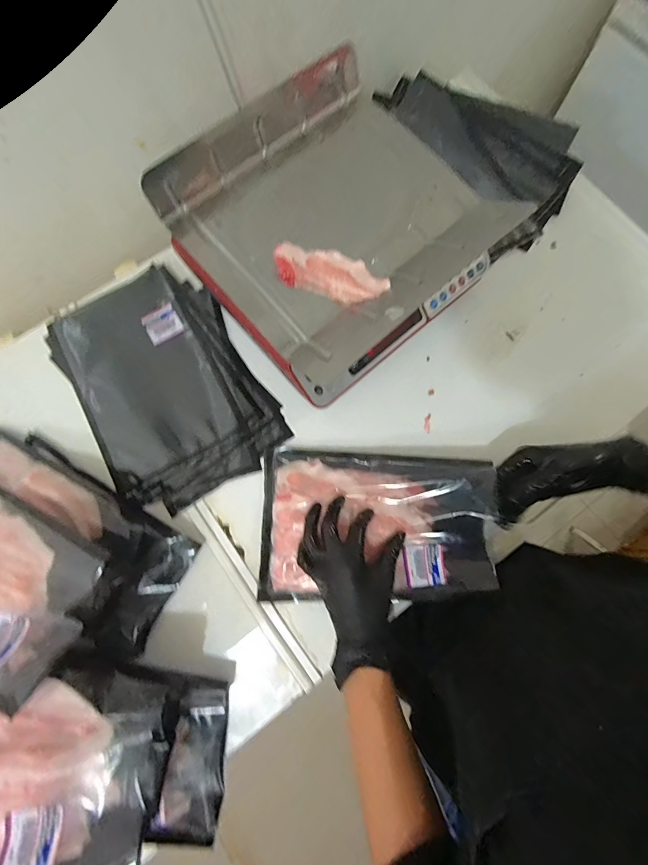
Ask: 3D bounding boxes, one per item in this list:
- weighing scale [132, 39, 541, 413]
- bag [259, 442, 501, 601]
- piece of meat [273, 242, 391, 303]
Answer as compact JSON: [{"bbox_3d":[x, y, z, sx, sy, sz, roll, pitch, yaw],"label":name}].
[{"bbox_3d":[0.013,-0.274,0.507,0.339,0.113,0.337,-41,81,-8],"label":"weighing scale"},{"bbox_3d":[0.065,0.110,0.484,0.291,0.050,0.193,-1,78,0],"label":"bag"},{"bbox_3d":[0.008,-0.200,0.468,0.145,0.017,0.059,14,78,3],"label":"piece of meat"}]

